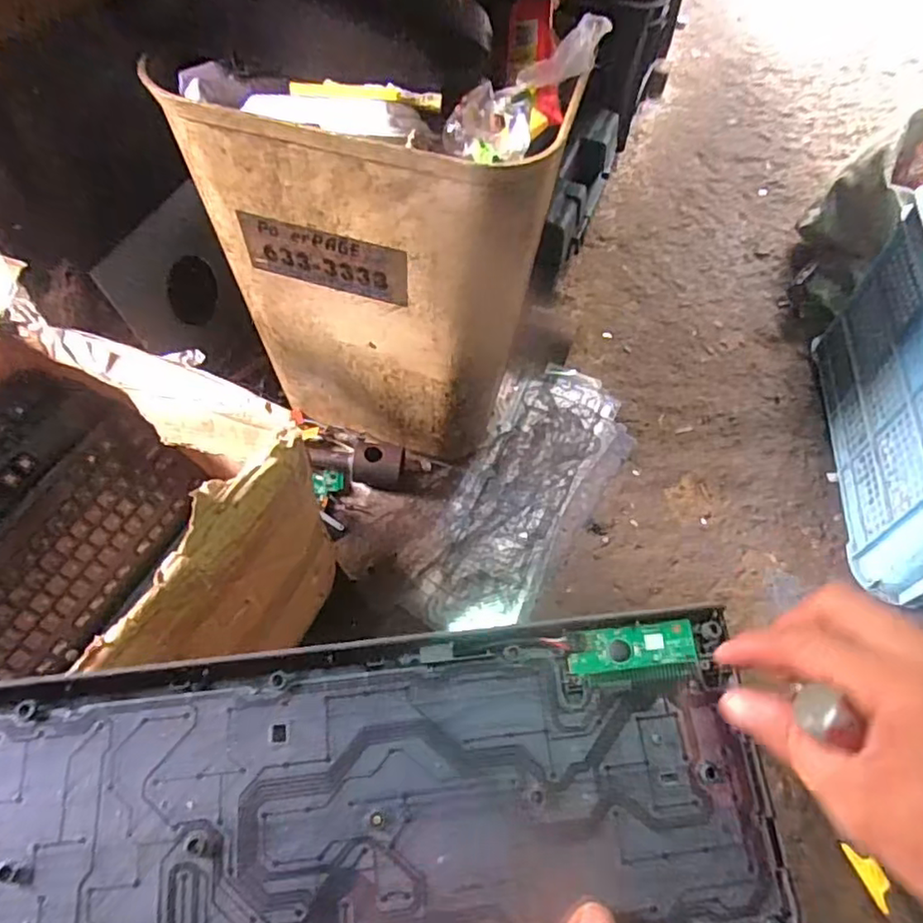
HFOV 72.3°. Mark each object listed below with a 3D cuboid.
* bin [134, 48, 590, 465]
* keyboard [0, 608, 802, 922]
[{"bbox_3d":[-0.080,-0.213,0.760,0.340,0.471,0.214,12,58,5],"label":"bin"},{"bbox_3d":[-0.077,0.160,0.275,0.424,0.031,0.147,-5,58,-7],"label":"keyboard"}]

